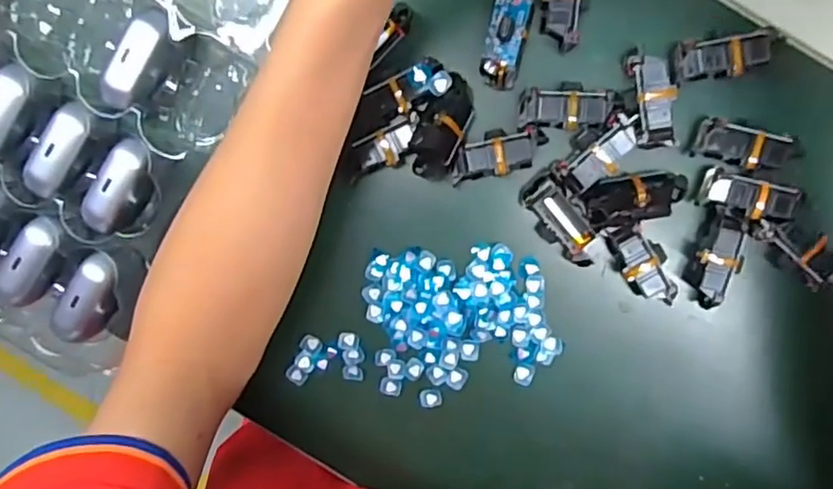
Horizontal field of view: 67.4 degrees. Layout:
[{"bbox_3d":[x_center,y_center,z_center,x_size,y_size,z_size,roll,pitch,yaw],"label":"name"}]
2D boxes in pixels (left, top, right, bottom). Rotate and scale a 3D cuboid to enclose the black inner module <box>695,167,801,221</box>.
[{"bbox_3d":[0.177,-0.026,0.336,0.048,0.018,0.021,16,98,3],"label":"black inner module"}]

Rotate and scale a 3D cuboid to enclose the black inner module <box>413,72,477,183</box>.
[{"bbox_3d":[0.014,-0.064,0.342,0.026,0.033,0.057,20,98,3],"label":"black inner module"}]

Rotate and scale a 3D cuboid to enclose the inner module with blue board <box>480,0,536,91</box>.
[{"bbox_3d":[0.049,-0.112,0.339,0.021,0.022,0.054,13,98,4],"label":"inner module with blue board"}]

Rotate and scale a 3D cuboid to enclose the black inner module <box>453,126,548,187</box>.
[{"bbox_3d":[0.046,-0.051,0.346,0.052,0.023,0.024,-12,96,7],"label":"black inner module"}]

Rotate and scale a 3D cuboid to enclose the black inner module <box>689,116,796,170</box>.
[{"bbox_3d":[0.175,-0.052,0.333,0.050,0.019,0.021,16,98,3],"label":"black inner module"}]

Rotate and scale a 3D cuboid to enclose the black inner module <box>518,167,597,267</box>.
[{"bbox_3d":[0.079,-0.013,0.348,0.026,0.019,0.054,-32,93,8],"label":"black inner module"}]

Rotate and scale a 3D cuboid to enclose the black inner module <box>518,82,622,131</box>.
[{"bbox_3d":[0.083,-0.075,0.340,0.053,0.022,0.024,1,97,5],"label":"black inner module"}]

